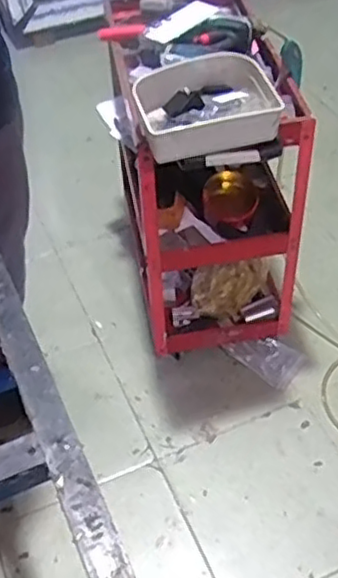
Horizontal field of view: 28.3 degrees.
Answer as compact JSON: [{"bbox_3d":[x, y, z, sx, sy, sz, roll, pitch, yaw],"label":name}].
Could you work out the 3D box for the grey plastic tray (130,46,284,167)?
[{"bbox_3d":[0.070,-0.369,1.317,0.265,0.086,0.220,-7,47,-3],"label":"grey plastic tray"}]

